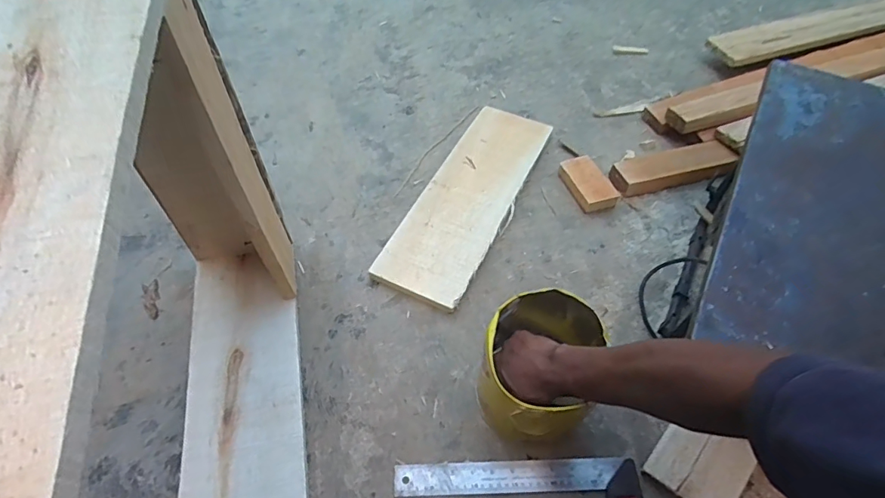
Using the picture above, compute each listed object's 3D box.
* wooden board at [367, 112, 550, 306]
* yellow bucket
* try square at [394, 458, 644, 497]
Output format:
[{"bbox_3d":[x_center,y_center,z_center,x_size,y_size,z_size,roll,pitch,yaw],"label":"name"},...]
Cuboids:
[{"bbox_3d":[0.048,-0.094,0.867,0.155,0.026,0.436,23,60,14],"label":"wooden board"},{"bbox_3d":[0.120,0.151,0.610,0.136,0.149,0.147,0,57,0],"label":"yellow bucket"},{"bbox_3d":[0.096,0.322,0.593,0.306,0.011,0.117,-1,57,-1],"label":"try square"}]

